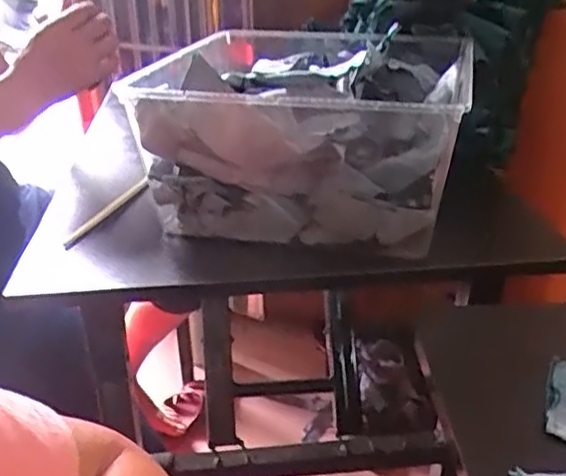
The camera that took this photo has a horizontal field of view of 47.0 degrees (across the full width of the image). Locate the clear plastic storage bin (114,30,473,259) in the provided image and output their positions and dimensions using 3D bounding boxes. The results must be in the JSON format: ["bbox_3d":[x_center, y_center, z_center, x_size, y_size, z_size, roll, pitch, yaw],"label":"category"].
[{"bbox_3d":[0.035,-0.116,0.675,0.289,0.144,0.316,6,28,14],"label":"clear plastic storage bin"}]

